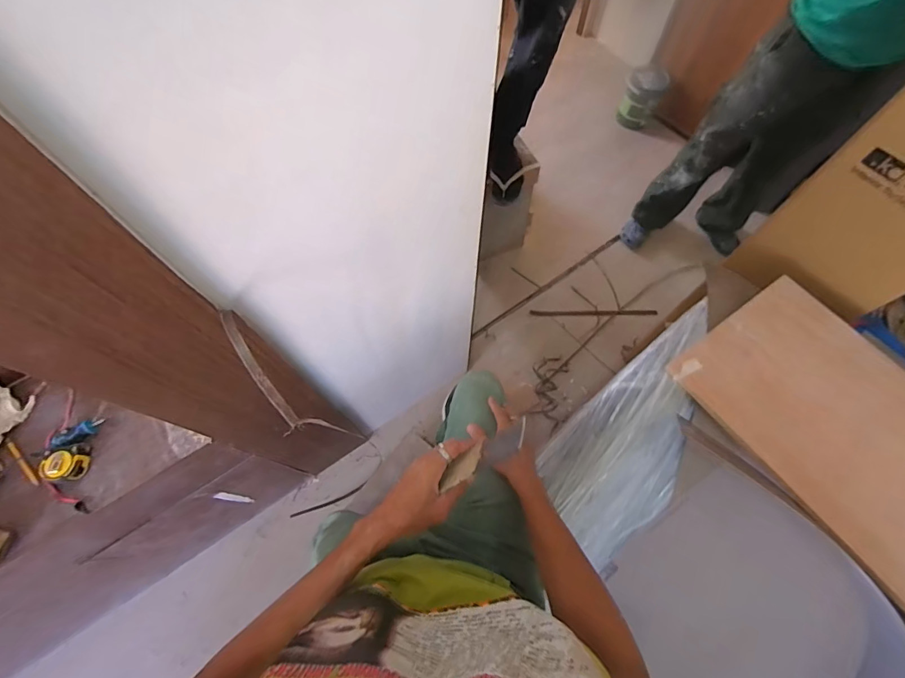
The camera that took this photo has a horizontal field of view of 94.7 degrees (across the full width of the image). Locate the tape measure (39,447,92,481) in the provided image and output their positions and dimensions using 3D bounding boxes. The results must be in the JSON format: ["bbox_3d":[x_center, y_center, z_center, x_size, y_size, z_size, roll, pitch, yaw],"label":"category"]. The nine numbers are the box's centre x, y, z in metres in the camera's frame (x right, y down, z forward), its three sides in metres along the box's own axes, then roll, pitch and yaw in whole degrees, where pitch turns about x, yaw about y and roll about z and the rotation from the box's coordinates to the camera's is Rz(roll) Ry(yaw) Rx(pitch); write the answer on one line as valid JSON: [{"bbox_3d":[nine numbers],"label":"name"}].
[{"bbox_3d":[-0.729,0.234,0.783,0.073,0.030,0.057,-1,67,0],"label":"tape measure"}]

